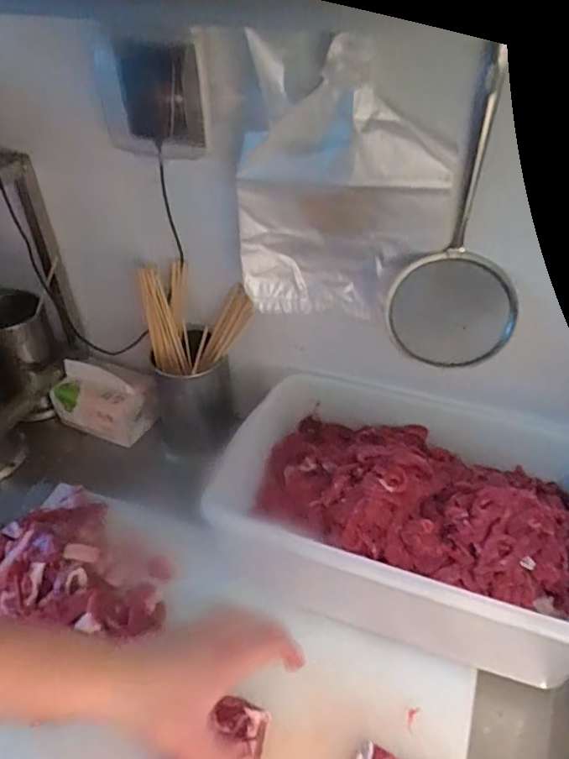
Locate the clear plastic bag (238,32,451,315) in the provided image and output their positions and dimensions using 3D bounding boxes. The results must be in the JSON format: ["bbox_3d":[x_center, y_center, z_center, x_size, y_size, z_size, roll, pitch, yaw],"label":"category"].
[{"bbox_3d":[0.050,-0.174,0.541,0.193,0.259,0.028,6,43,9],"label":"clear plastic bag"}]

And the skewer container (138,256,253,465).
[{"bbox_3d":[-0.113,0.001,0.778,0.130,0.295,0.131,-16,45,-15],"label":"skewer container"}]

